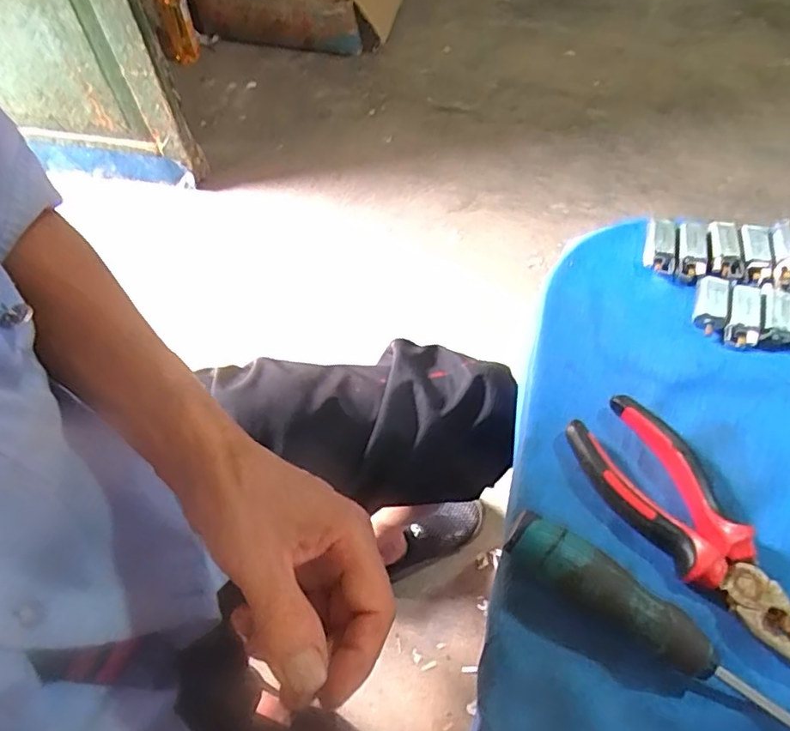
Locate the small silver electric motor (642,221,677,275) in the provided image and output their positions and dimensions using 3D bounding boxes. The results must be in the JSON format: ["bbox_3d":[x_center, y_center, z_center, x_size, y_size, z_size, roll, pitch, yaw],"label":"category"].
[{"bbox_3d":[0.188,-0.085,0.404,0.022,0.014,0.040,16,61,10],"label":"small silver electric motor"}]

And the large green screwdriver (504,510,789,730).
[{"bbox_3d":[0.160,0.142,0.261,0.237,0.028,0.025,29,64,17],"label":"large green screwdriver"}]

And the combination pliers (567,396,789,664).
[{"bbox_3d":[0.153,0.087,0.300,0.051,0.019,0.152,-22,62,-11],"label":"combination pliers"}]

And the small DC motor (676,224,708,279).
[{"bbox_3d":[0.208,-0.083,0.397,0.021,0.011,0.043,14,61,9],"label":"small DC motor"}]

